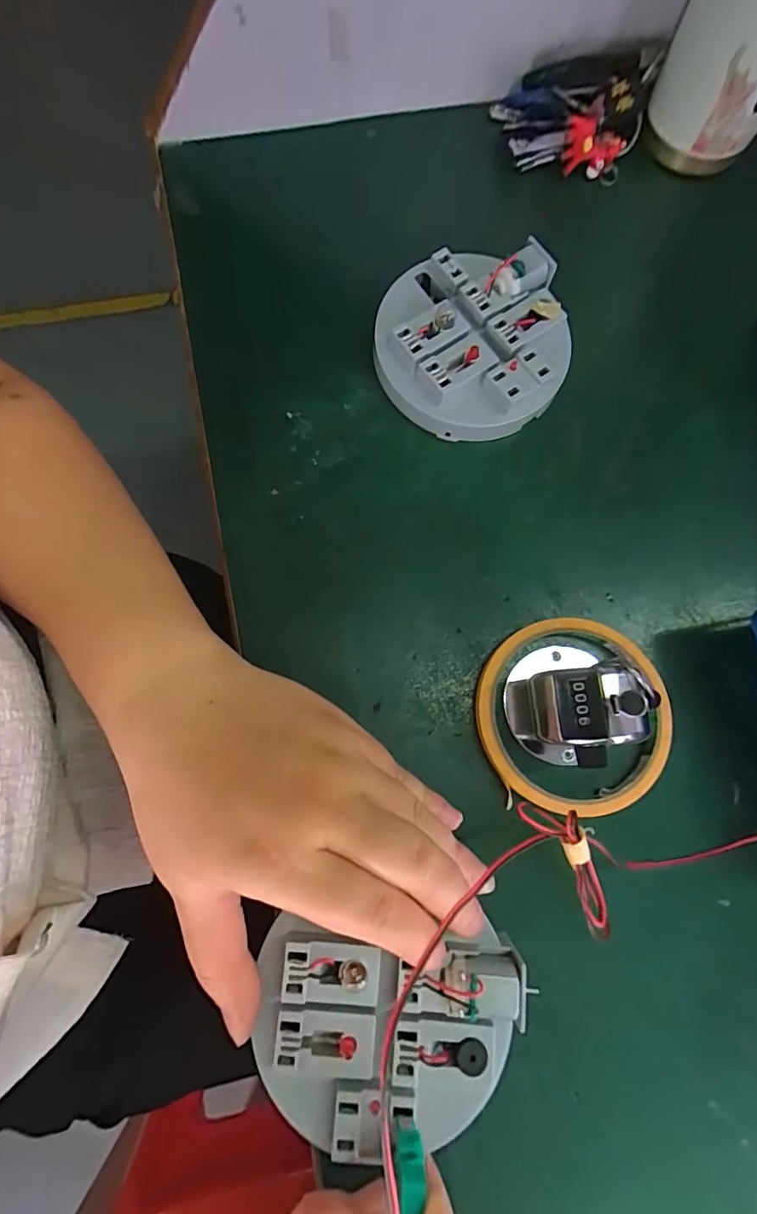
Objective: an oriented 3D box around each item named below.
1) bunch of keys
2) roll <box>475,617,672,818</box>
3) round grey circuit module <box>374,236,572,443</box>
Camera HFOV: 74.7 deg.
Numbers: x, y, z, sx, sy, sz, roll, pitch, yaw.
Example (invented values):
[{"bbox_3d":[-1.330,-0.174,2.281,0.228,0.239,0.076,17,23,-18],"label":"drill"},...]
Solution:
[{"bbox_3d":[0.120,-0.293,0.298,0.091,0.039,0.057,-4,77,-2],"label":"bunch of keys"},{"bbox_3d":[0.091,0.050,0.233,0.087,0.012,0.088,0,77,-1],"label":"roll"},{"bbox_3d":[0.048,-0.142,0.264,0.096,0.032,0.099,0,77,-1],"label":"round grey circuit module"}]

